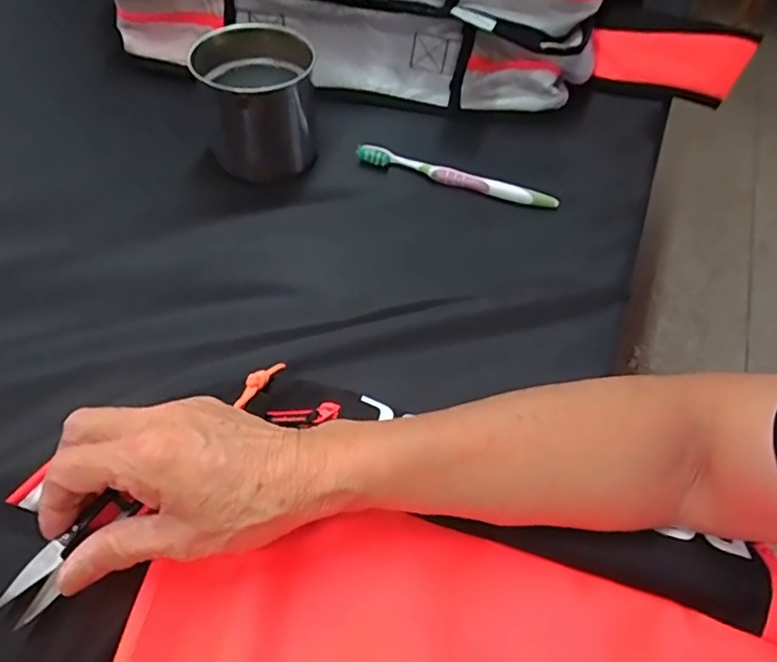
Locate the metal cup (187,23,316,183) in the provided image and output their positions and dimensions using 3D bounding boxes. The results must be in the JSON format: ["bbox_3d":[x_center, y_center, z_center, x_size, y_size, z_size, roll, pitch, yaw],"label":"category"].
[{"bbox_3d":[-0.117,-0.215,0.509,0.098,0.094,0.107,2,54,-3],"label":"metal cup"}]

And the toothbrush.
[{"bbox_3d":[0.062,-0.141,0.519,0.188,0.019,0.010,17,54,7],"label":"toothbrush"}]

